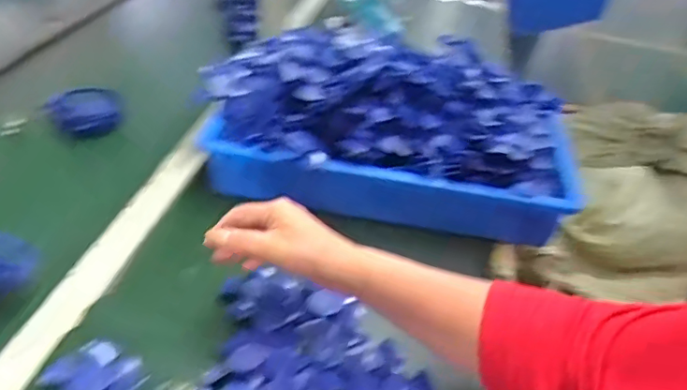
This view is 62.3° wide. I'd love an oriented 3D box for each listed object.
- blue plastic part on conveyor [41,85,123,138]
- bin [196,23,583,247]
[{"bbox_3d":[-0.358,-0.117,0.794,0.099,0.054,0.050,-18,44,-29],"label":"blue plastic part on conveyor"},{"bbox_3d":[0.052,-0.086,0.715,0.444,0.161,0.219,10,38,3],"label":"bin"}]

